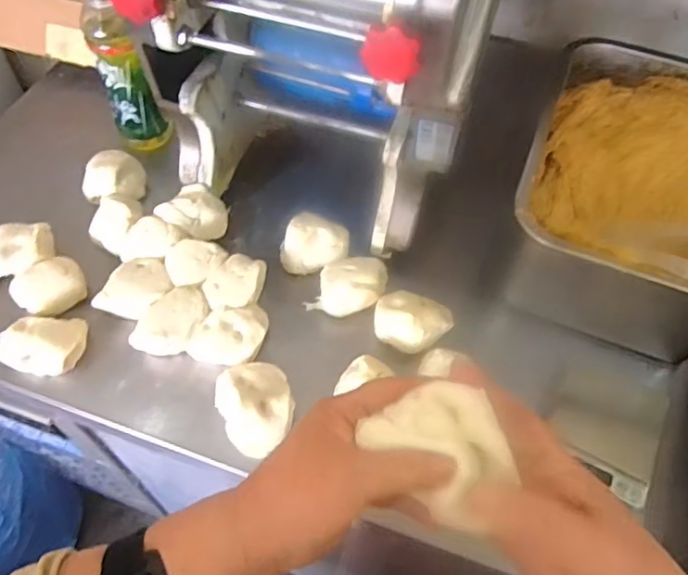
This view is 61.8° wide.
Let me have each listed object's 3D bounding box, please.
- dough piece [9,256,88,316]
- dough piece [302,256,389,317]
[{"bbox_3d":[-0.320,0.001,0.627,0.071,0.044,0.056,-27,62,-20],"label":"dough piece"},{"bbox_3d":[0.003,0.004,0.644,0.081,0.064,0.057,12,57,4],"label":"dough piece"}]

